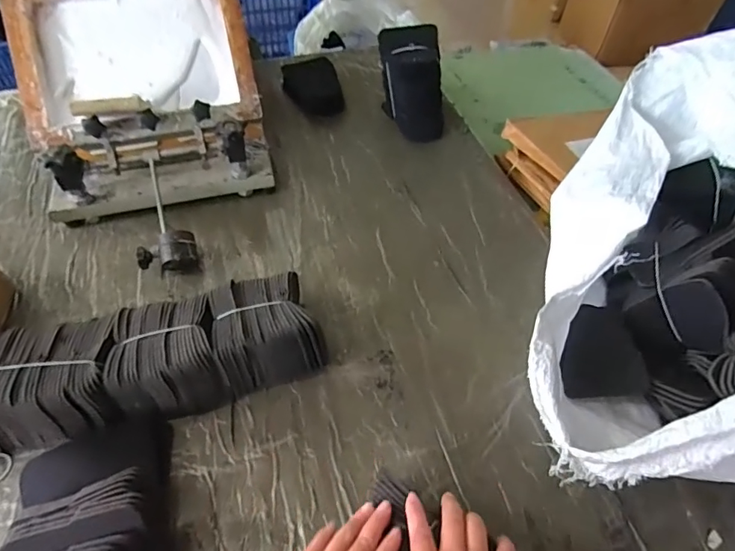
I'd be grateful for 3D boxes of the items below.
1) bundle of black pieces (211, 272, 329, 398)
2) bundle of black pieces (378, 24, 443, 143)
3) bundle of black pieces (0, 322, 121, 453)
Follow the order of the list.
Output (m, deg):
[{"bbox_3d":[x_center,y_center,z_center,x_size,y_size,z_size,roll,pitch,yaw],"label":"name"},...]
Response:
[{"bbox_3d":[-0.133,0.067,0.635,0.126,0.097,0.132,-13,52,-12],"label":"bundle of black pieces"},{"bbox_3d":[0.092,-0.379,0.943,0.096,0.165,0.165,-14,53,-13],"label":"bundle of black pieces"},{"bbox_3d":[-0.401,0.132,0.578,0.202,0.093,0.142,-4,51,-5],"label":"bundle of black pieces"}]

